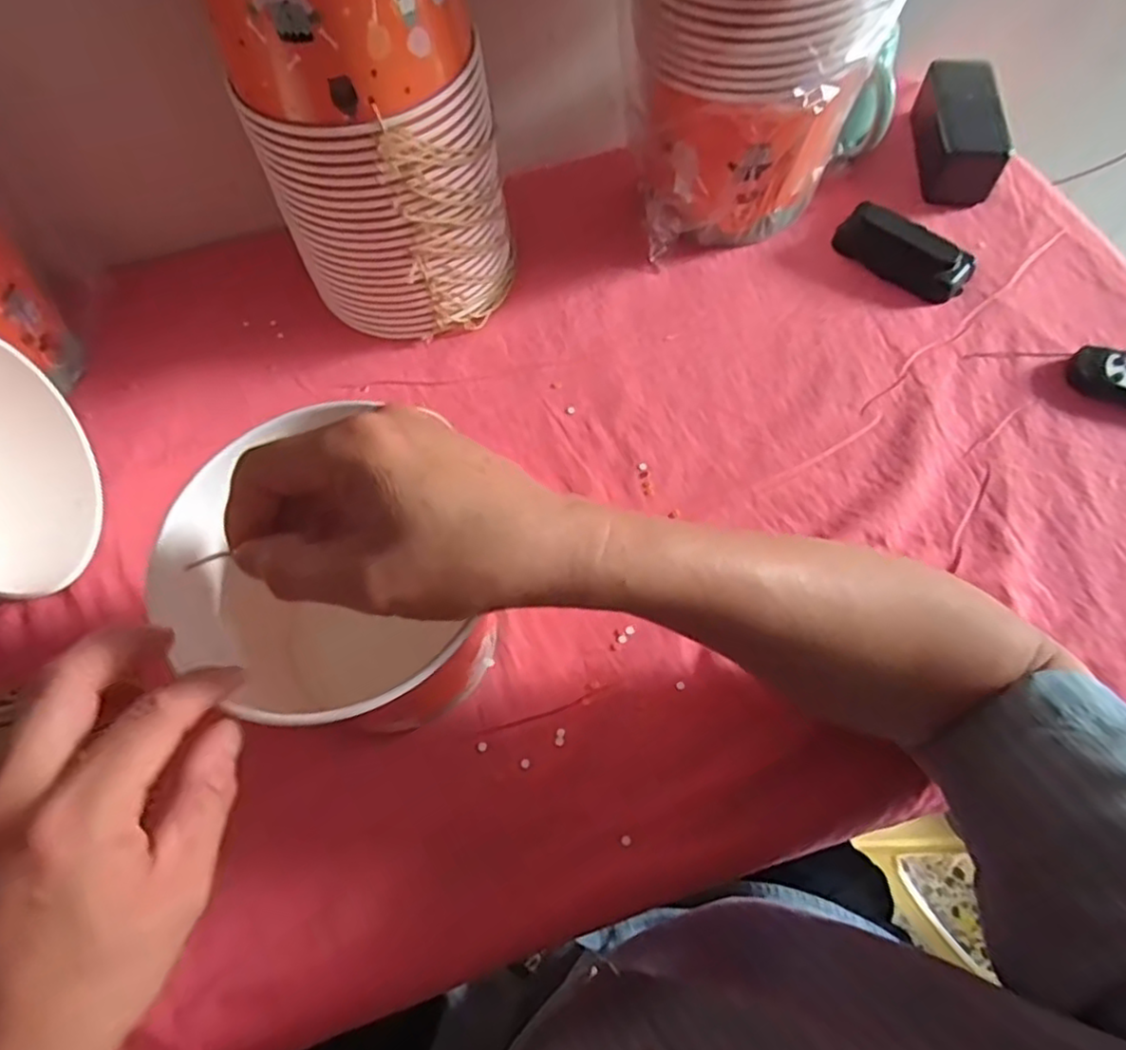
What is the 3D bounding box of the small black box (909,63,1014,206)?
[{"bbox_3d":[0.342,-0.340,0.584,0.049,0.054,0.123,3,64,4],"label":"small black box"}]

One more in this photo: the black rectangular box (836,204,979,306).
[{"bbox_3d":[0.276,-0.223,0.549,0.044,0.025,0.104,-41,69,-16],"label":"black rectangular box"}]

